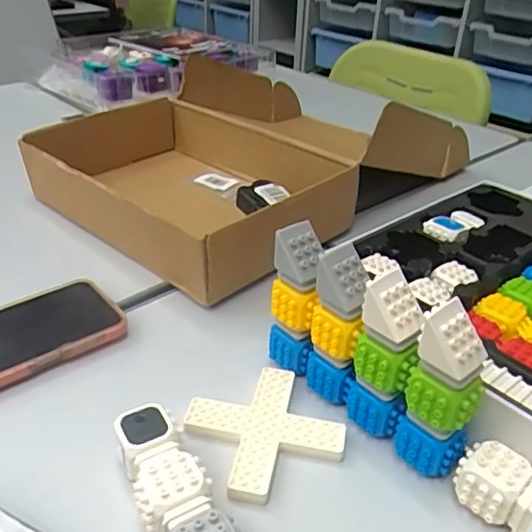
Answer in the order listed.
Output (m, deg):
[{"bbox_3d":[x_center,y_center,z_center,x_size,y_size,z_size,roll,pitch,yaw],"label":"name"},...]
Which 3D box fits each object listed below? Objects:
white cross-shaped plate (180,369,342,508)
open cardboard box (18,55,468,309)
[{"bbox_3d":[-0.001,0.107,0.364,0.082,0.011,0.081,-17,39,-28],"label":"white cross-shaped plate"},{"bbox_3d":[-0.014,-0.146,0.667,0.329,0.111,0.448,30,42,35],"label":"open cardboard box"}]

